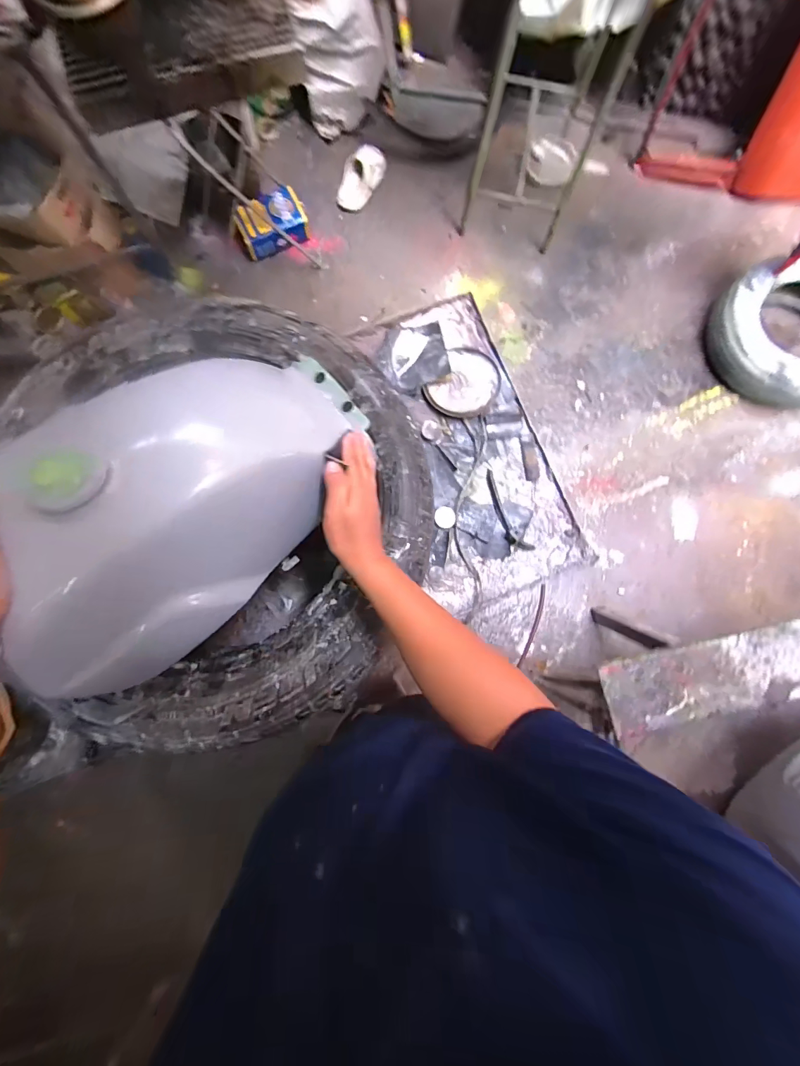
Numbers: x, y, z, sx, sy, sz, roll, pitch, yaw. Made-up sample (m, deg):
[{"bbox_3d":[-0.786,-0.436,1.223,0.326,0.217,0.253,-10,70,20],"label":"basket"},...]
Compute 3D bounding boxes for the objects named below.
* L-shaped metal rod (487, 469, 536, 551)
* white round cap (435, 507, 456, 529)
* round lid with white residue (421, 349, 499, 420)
[{"bbox_3d":[0.203,-0.041,0.793,0.040,0.031,0.174,-25,82,-2],"label":"L-shaped metal rod"},{"bbox_3d":[0.087,-0.030,0.792,0.038,0.012,0.042,13,82,3],"label":"white round cap"},{"bbox_3d":[0.133,-0.304,0.839,0.129,0.029,0.139,0,81,2],"label":"round lid with white residue"}]

